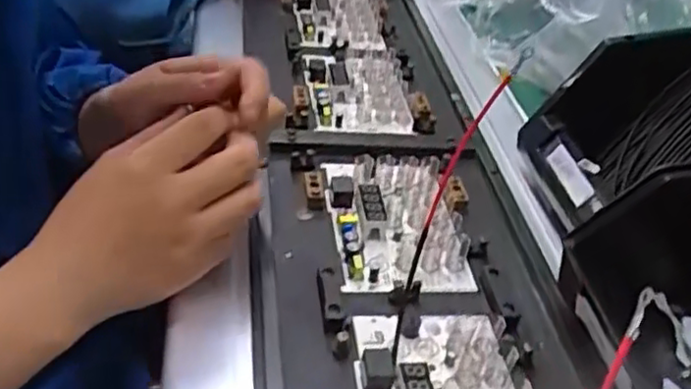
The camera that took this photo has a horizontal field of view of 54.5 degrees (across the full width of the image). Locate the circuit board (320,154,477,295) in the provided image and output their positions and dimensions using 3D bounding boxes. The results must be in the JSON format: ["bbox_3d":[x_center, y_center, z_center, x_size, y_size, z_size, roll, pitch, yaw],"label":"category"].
[{"bbox_3d":[0.037,0.012,0.483,0.091,0.018,0.129,1,40,-11],"label":"circuit board"}]

